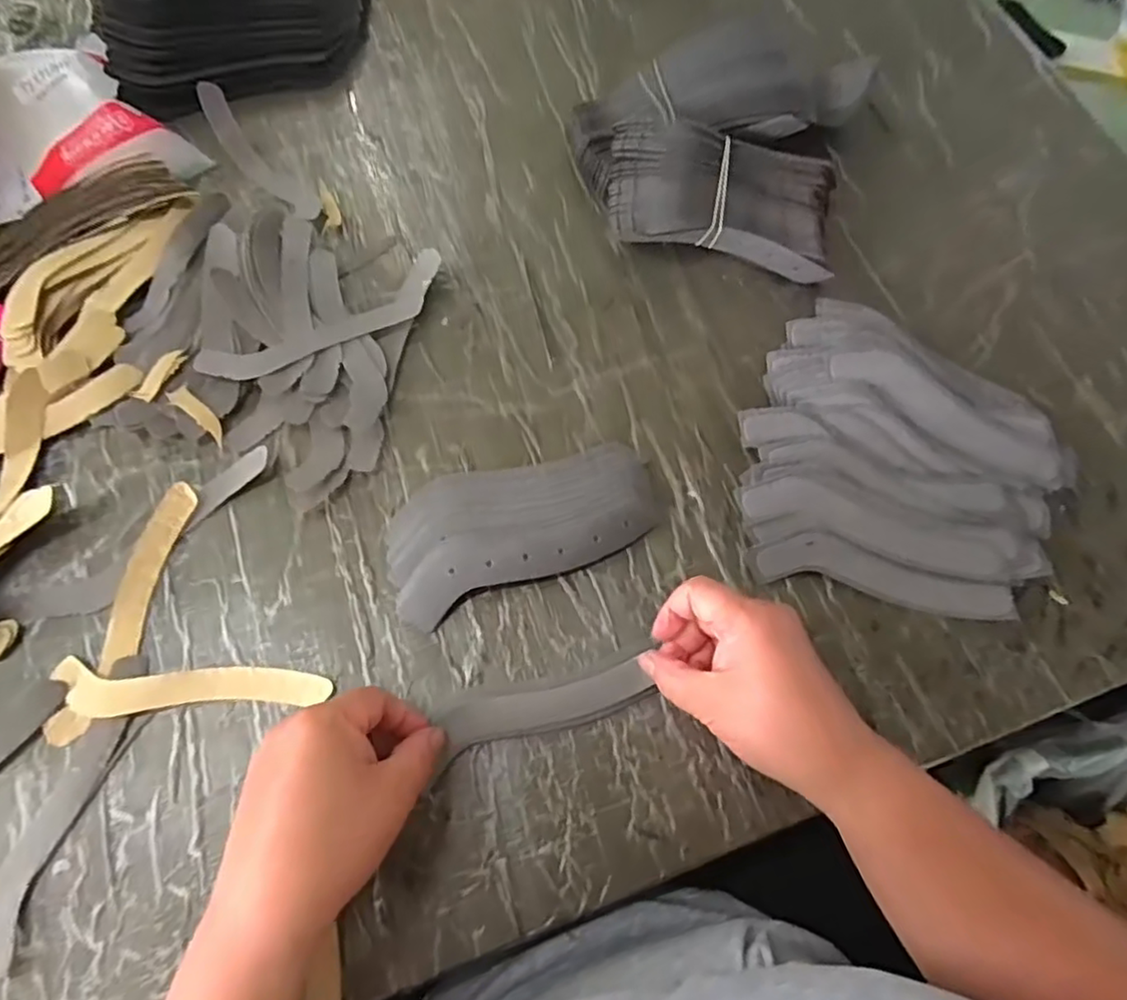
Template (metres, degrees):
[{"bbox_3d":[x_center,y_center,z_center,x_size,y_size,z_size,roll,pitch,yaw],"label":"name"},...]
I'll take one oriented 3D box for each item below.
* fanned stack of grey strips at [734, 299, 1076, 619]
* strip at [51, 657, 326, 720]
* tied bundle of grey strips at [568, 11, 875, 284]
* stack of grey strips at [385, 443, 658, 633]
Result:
[{"bbox_3d":[0.225,-0.035,0.435,0.200,0.030,0.206,12,67,2],"label":"fanned stack of grey strips"},{"bbox_3d":[-0.209,0.108,0.366,0.148,0.006,0.030,3,67,-2],"label":"strip"},{"bbox_3d":[0.116,-0.274,0.501,0.218,0.088,0.172,10,67,1],"label":"tied bundle of grey strips"},{"bbox_3d":[-0.027,0.010,0.414,0.173,0.017,0.087,-21,70,-12],"label":"stack of grey strips"}]

